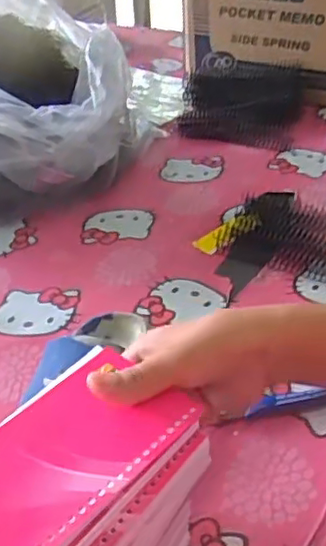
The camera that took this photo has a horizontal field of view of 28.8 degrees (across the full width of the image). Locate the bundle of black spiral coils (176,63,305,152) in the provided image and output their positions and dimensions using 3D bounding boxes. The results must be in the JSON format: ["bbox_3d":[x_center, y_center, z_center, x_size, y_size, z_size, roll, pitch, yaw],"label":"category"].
[{"bbox_3d":[0.108,-0.251,0.920,0.173,0.057,0.181,9,38,18],"label":"bundle of black spiral coils"}]

